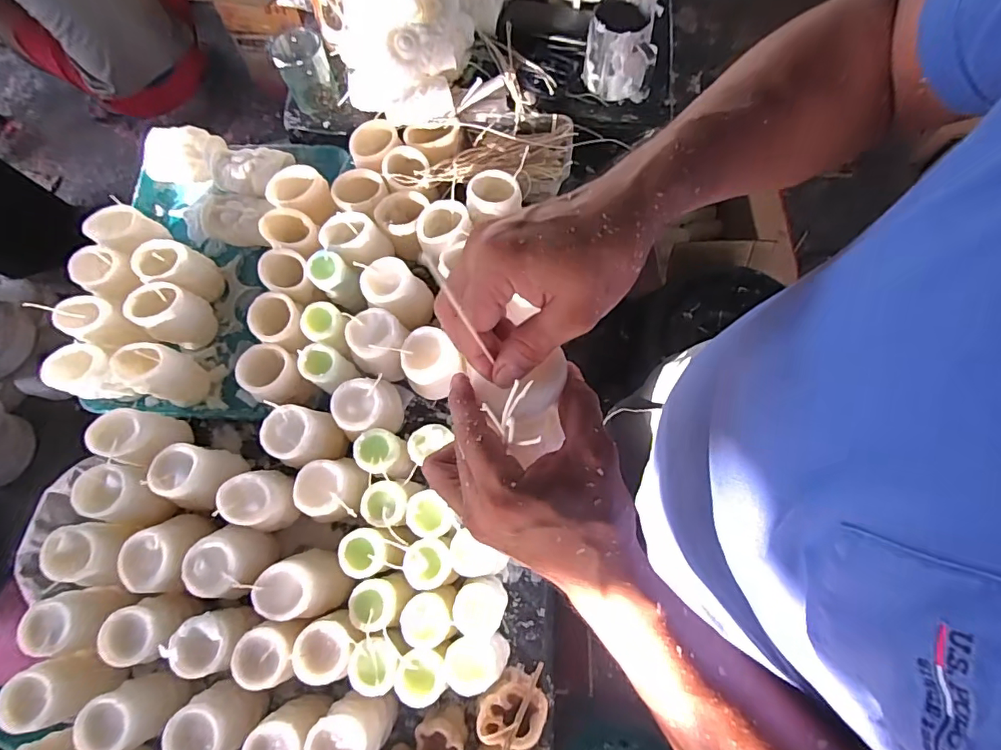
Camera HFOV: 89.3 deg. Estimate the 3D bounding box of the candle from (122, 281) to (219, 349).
[{"bbox_3d":[-0.447,-0.083,0.699,0.065,0.095,0.072,22,76,8],"label":"candle"}]

